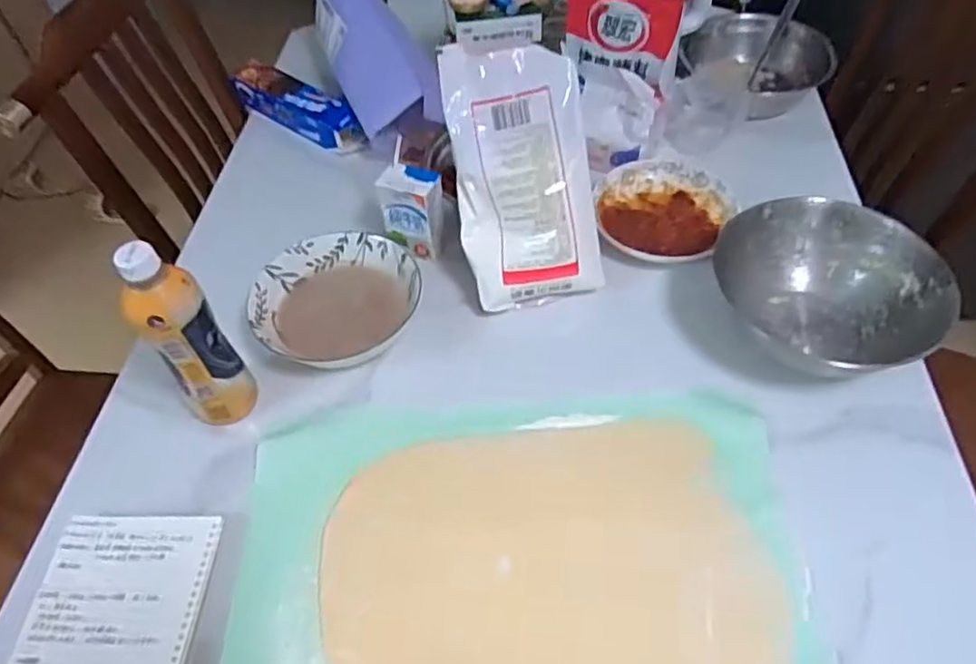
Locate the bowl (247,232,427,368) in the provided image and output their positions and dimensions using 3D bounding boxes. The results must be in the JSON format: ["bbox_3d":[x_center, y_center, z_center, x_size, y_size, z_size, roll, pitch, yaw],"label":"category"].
[{"bbox_3d":[-0.161,-0.039,0.725,0.175,0.041,0.152,-4,52,0],"label":"bowl"}]

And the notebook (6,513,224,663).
[{"bbox_3d":[-0.310,0.246,0.538,0.142,0.013,0.199,1,52,3],"label":"notebook"}]

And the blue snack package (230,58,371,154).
[{"bbox_3d":[-0.274,-0.320,0.946,0.232,0.051,0.059,28,59,22],"label":"blue snack package"}]

